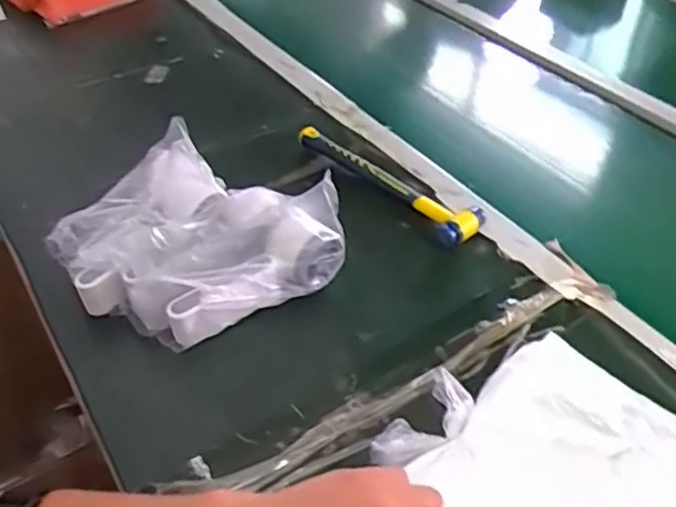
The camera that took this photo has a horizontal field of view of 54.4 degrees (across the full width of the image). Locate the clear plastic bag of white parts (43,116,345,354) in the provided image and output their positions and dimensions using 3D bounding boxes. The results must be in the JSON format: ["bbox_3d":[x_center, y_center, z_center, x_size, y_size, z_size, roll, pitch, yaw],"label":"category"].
[{"bbox_3d":[-0.126,-0.009,0.604,0.224,0.085,0.188,23,48,22],"label":"clear plastic bag of white parts"}]

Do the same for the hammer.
[{"bbox_3d":[0.055,-0.083,0.718,0.057,0.026,0.237,-31,52,-28],"label":"hammer"}]

